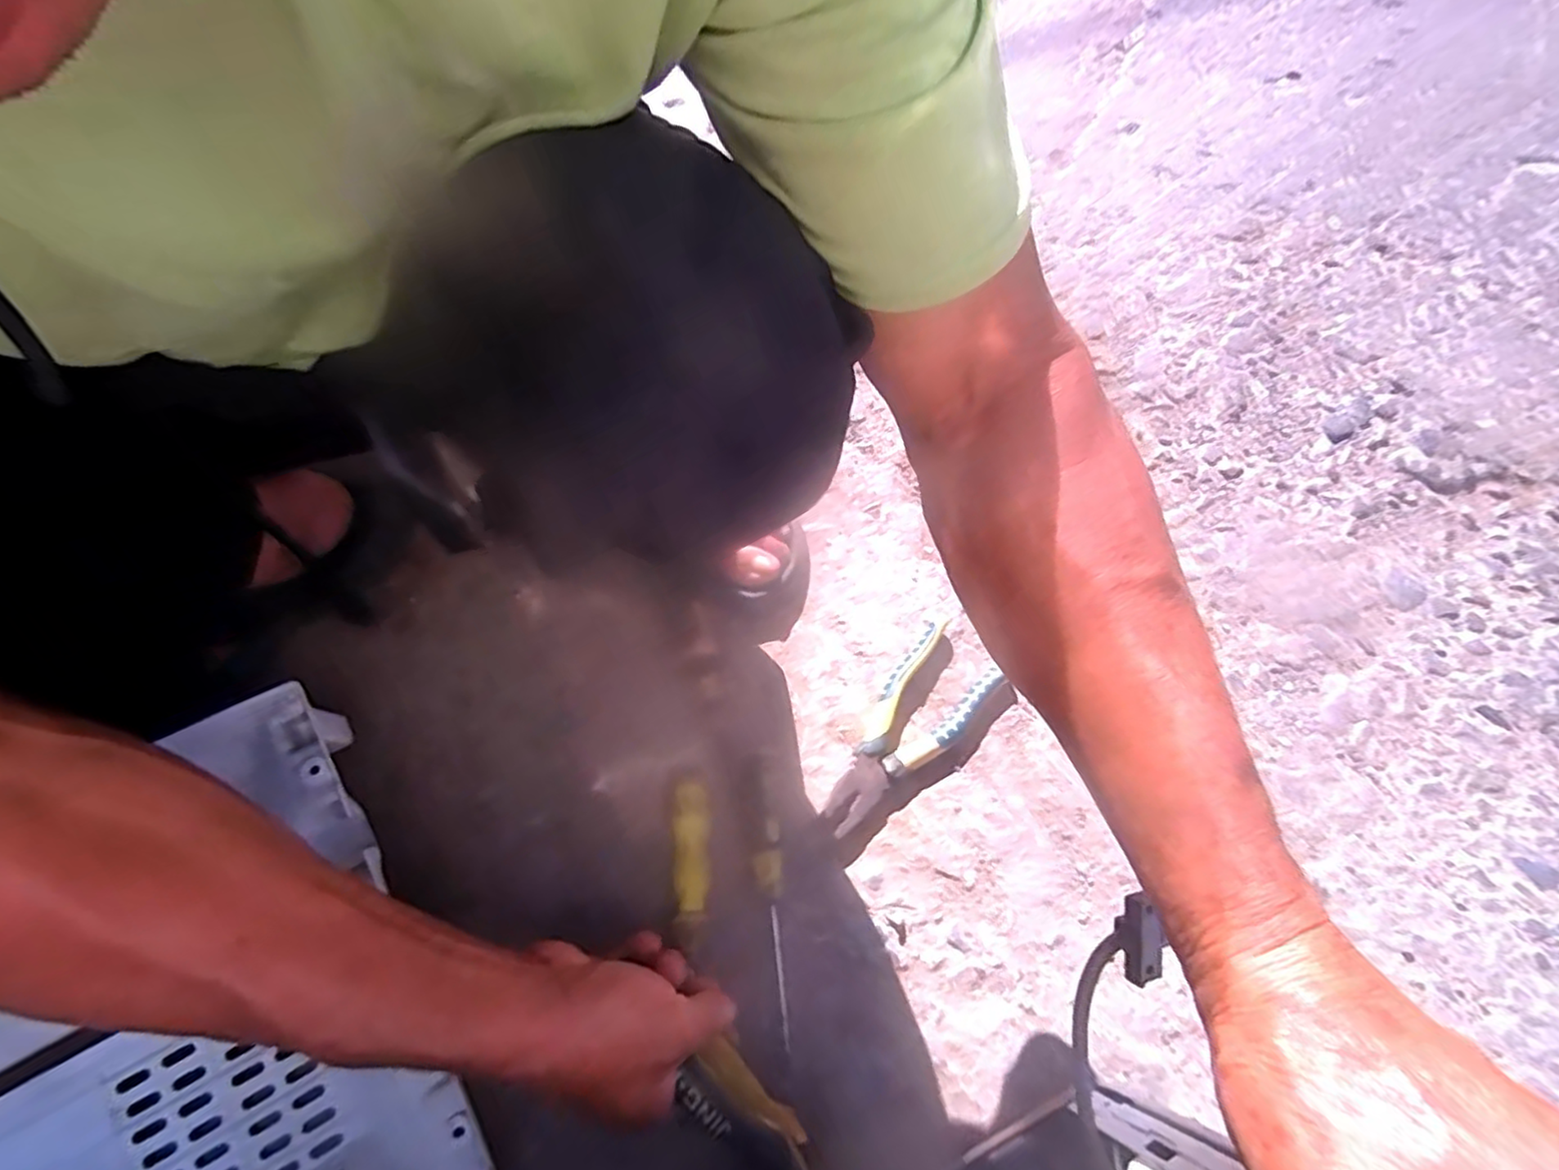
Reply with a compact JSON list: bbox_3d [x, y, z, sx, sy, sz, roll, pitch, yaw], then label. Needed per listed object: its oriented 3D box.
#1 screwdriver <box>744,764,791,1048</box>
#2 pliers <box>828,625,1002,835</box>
[{"bbox_3d":[-0.007,0.208,0.450,0.020,0.022,0.175,-6,61,-3],"label":"screwdriver"},{"bbox_3d":[0.097,0.113,0.505,0.066,0.018,0.177,35,66,18],"label":"pliers"}]

